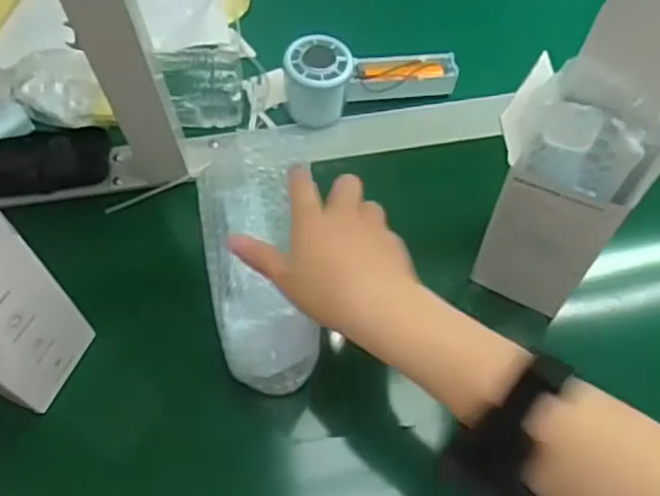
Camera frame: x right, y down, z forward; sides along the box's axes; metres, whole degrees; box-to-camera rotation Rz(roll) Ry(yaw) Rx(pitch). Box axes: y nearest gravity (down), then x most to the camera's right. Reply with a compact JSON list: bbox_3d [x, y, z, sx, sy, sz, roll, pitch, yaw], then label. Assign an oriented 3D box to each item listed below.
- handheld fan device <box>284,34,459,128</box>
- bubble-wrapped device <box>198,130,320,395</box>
[{"bbox_3d":[0.034,-0.153,0.596,0.151,0.061,0.055,-14,64,-5],"label":"handheld fan device"},{"bbox_3d":[-0.052,0.000,0.513,0.083,0.074,0.206,-7,62,-2],"label":"bubble-wrapped device"}]

